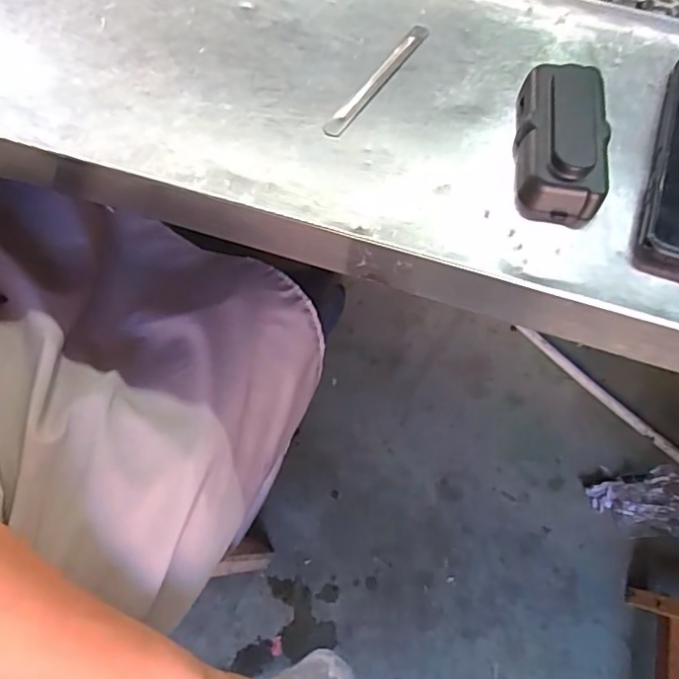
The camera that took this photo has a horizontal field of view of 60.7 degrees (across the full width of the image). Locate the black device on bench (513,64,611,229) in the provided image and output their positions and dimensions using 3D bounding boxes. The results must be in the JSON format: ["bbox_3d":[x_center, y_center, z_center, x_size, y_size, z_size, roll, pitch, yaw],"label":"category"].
[{"bbox_3d":[0.136,-0.123,0.353,0.050,0.028,0.097,10,67,4],"label":"black device on bench"}]

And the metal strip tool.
[{"bbox_3d":[0.026,-0.176,0.392,0.013,0.004,0.114,33,71,13],"label":"metal strip tool"}]

